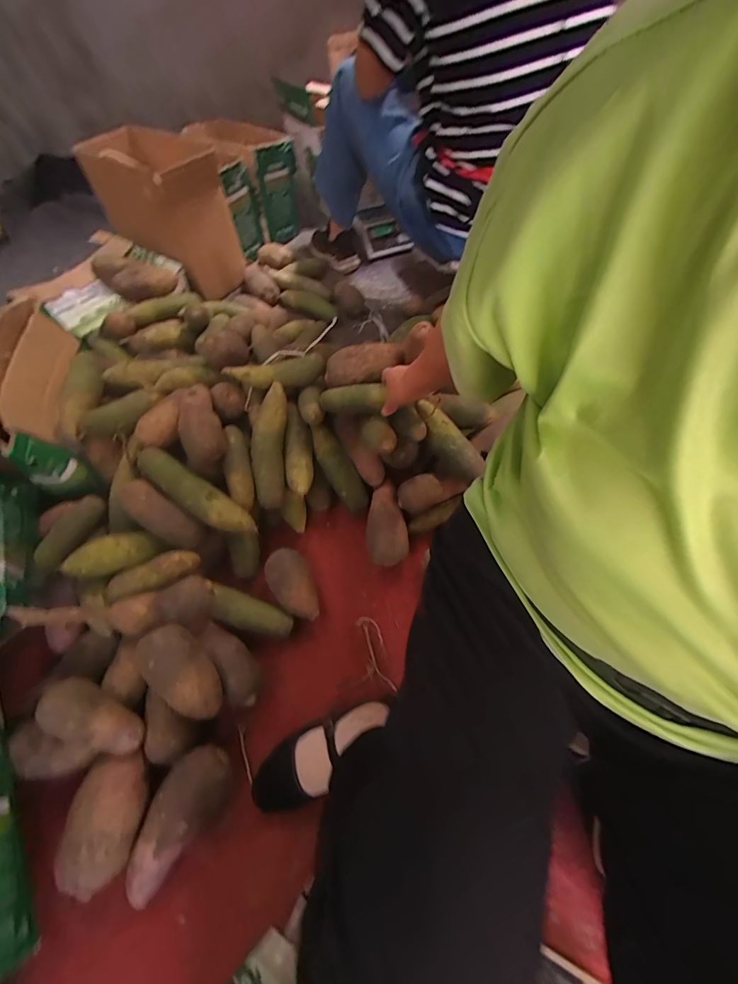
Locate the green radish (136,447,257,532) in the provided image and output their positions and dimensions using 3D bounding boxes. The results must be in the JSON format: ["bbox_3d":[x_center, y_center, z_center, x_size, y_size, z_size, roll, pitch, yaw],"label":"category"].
[{"bbox_3d":[-0.309,0.002,0.701,0.252,0.085,0.058,35,64,0],"label":"green radish"}]

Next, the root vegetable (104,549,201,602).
[{"bbox_3d":[-0.355,0.136,0.658,0.144,0.036,0.053,-27,59,-12],"label":"root vegetable"}]

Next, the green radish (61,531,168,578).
[{"bbox_3d":[-0.415,0.099,0.659,0.150,0.046,0.050,-15,57,-22],"label":"green radish"}]

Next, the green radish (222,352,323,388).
[{"bbox_3d":[-0.181,-0.234,0.787,0.185,0.043,0.048,-14,56,-21],"label":"green radish"}]

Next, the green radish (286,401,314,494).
[{"bbox_3d":[-0.133,-0.081,0.759,0.050,0.041,0.180,-7,74,0],"label":"green radish"}]

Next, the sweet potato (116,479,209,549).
[{"bbox_3d":[-0.345,0.041,0.679,0.062,0.148,0.063,-8,43,52],"label":"sweet potato"}]

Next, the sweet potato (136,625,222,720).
[{"bbox_3d":[-0.263,0.252,0.565,0.135,0.062,0.074,38,67,24],"label":"sweet potato"}]

